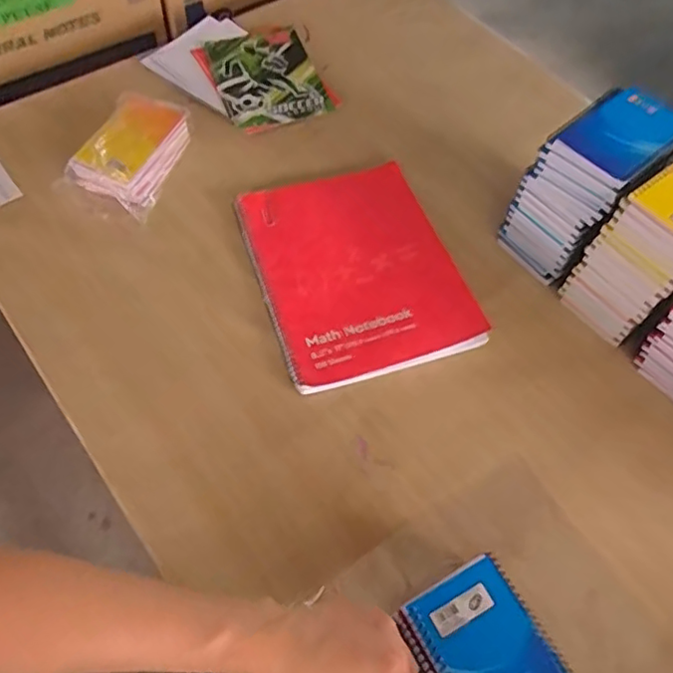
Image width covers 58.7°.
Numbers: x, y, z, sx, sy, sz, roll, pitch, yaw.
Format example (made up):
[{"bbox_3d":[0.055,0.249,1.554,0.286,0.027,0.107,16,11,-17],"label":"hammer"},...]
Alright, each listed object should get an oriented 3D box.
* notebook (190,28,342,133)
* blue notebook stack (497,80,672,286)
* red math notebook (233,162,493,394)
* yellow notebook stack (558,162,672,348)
[{"bbox_3d":[-0.103,-0.376,0.863,0.154,0.015,0.206,-21,63,-15],"label":"notebook"},{"bbox_3d":[0.283,-0.168,0.672,0.134,0.166,0.105,-37,68,-23],"label":"blue notebook stack"},{"bbox_3d":[0.019,-0.084,0.678,0.210,0.015,0.272,-15,61,-12],"label":"red math notebook"},{"bbox_3d":[0.340,-0.093,0.627,0.138,0.168,0.097,-31,66,-20],"label":"yellow notebook stack"}]

